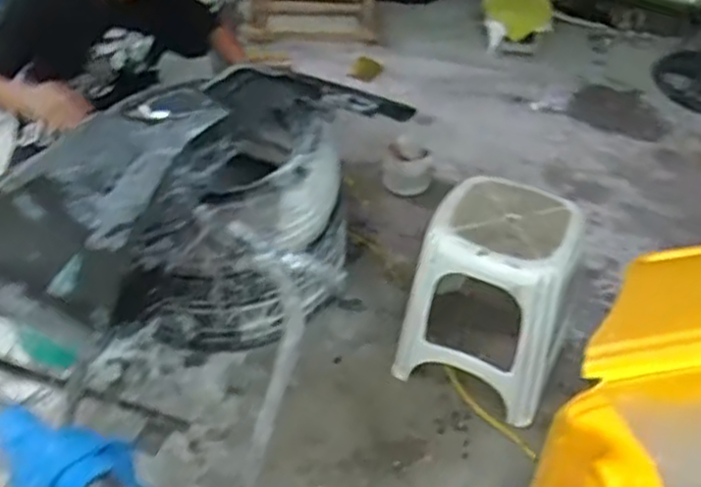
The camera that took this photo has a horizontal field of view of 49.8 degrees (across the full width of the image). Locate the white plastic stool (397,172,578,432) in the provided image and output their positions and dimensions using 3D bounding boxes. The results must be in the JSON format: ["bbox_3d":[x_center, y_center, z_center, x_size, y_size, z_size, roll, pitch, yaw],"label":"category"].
[{"bbox_3d":[0.317,0.112,1.764,0.357,0.442,0.337,12,43,8],"label":"white plastic stool"}]

